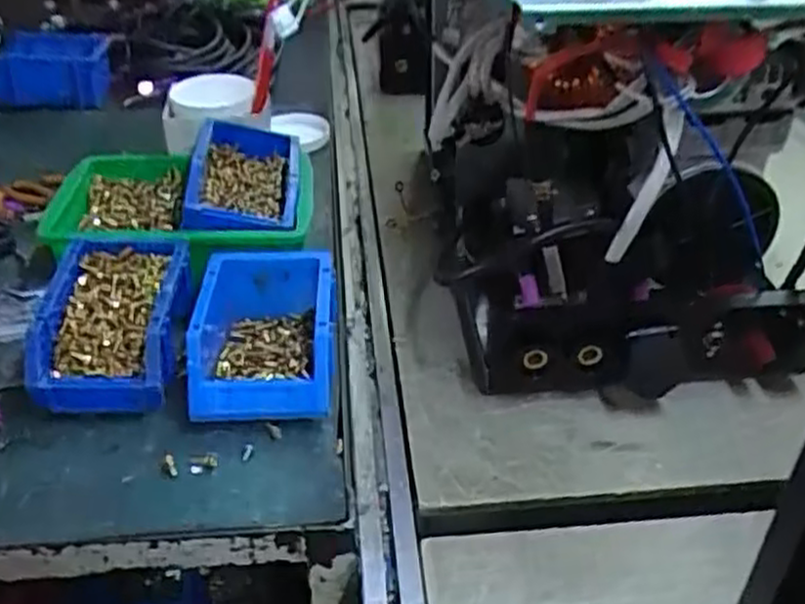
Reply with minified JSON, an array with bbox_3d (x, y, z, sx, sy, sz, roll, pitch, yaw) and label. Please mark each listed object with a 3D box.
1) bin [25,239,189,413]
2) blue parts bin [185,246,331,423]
[{"bbox_3d":[-0.242,0.013,0.645,0.109,0.061,0.162,-3,37,-4],"label":"bin"},{"bbox_3d":[-0.114,0.030,0.637,0.114,0.075,0.154,-3,37,-4],"label":"blue parts bin"}]

